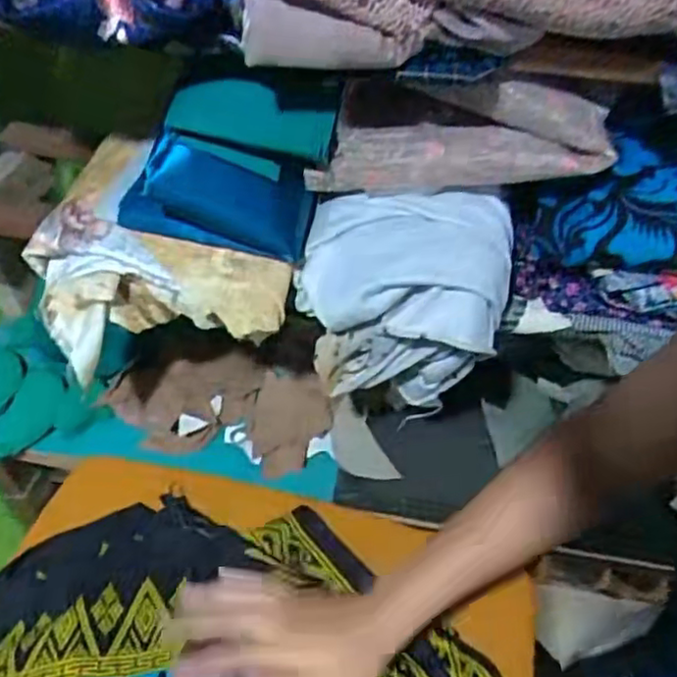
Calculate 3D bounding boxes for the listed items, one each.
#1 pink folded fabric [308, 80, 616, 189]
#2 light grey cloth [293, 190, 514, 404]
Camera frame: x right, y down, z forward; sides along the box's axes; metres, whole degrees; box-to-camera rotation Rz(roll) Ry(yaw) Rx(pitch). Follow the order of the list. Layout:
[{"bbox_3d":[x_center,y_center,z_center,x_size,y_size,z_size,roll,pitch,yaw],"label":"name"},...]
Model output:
[{"bbox_3d":[0.089,-0.162,0.537,0.243,0.092,0.049,-4,47,14],"label":"pink folded fabric"},{"bbox_3d":[0.057,-0.029,0.609,0.183,0.174,0.124,5,48,6],"label":"light grey cloth"}]

